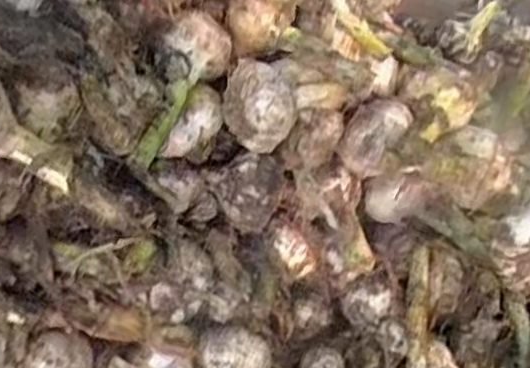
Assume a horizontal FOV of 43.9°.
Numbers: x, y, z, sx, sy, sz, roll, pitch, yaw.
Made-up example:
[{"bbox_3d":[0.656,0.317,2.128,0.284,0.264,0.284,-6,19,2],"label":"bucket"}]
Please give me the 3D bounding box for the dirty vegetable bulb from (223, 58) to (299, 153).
[{"bbox_3d":[-0.003,-0.052,0.424,0.046,0.051,0.039,5,43,3],"label":"dirty vegetable bulb"}]

